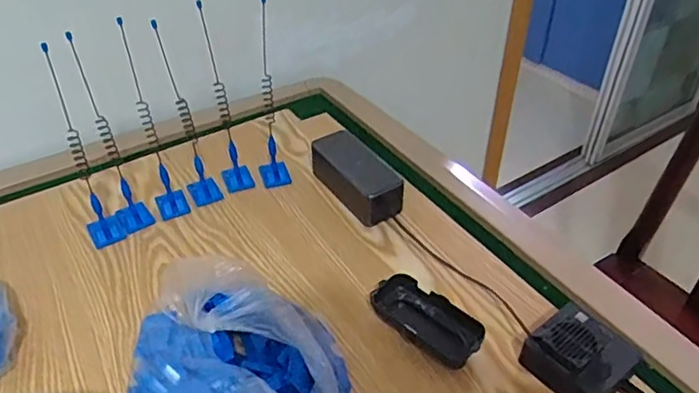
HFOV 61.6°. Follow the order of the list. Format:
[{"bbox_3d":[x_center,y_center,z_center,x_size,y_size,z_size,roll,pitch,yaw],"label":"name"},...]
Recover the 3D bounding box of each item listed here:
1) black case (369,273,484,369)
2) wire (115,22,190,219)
[{"bbox_3d":[0.074,0.116,0.563,0.049,0.024,0.109,-32,50,-32],"label":"black case"},{"bbox_3d":[-0.216,-0.077,0.644,0.033,0.214,0.067,-15,43,-17],"label":"wire"}]

